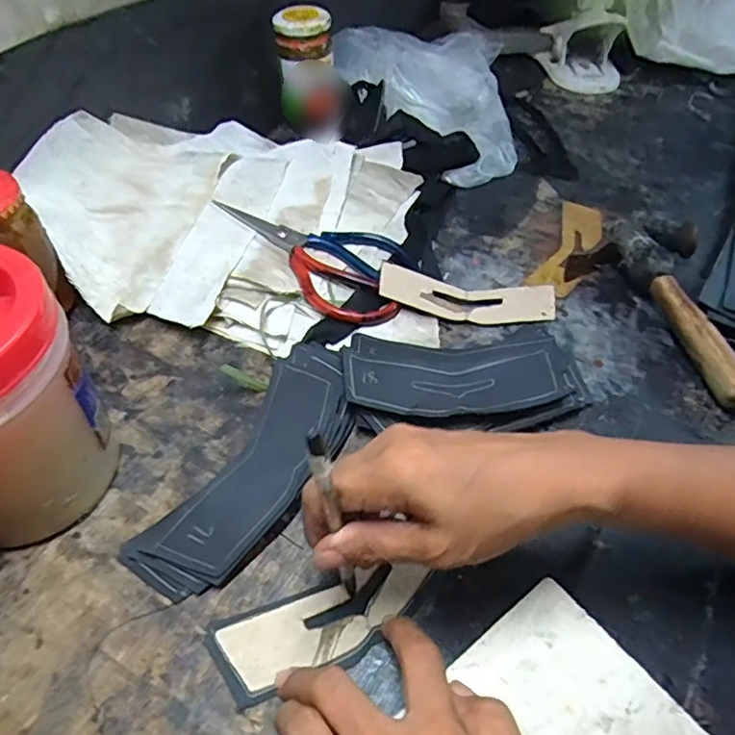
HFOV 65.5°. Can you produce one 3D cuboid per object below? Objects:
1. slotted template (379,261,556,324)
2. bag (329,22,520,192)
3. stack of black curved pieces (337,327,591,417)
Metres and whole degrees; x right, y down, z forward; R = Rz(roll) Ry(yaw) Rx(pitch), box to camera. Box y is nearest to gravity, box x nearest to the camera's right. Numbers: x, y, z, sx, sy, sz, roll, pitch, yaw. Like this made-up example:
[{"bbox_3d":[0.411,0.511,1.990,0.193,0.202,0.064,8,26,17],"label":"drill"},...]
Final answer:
[{"bbox_3d":[0.082,-0.058,0.468,0.144,0.004,0.047,8,59,-1],"label":"slotted template"},{"bbox_3d":[0.058,-0.303,0.631,0.191,0.047,0.259,-2,50,0],"label":"bag"},{"bbox_3d":[0.069,0.002,0.408,0.164,0.016,0.081,2,52,-4],"label":"stack of black curved pieces"}]

